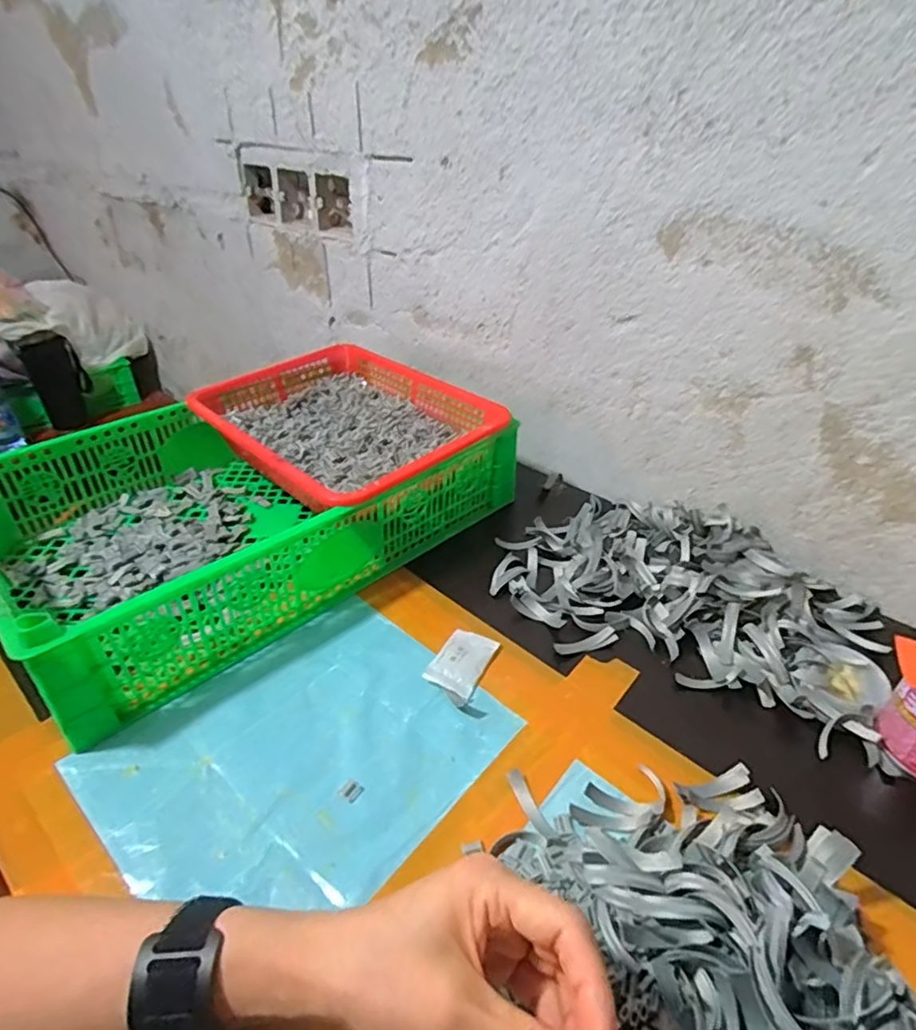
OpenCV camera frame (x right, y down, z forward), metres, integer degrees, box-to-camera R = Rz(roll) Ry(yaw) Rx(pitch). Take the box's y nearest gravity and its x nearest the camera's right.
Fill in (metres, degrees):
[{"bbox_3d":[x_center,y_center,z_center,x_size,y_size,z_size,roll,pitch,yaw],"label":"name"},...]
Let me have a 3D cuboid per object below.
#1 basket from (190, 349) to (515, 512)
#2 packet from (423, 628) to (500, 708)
[{"bbox_3d":[-0.116,-0.094,0.648,0.297,0.076,0.239,30,44,35],"label":"basket"},{"bbox_3d":[0.004,0.118,0.477,0.040,0.013,0.070,18,38,23],"label":"packet"}]

